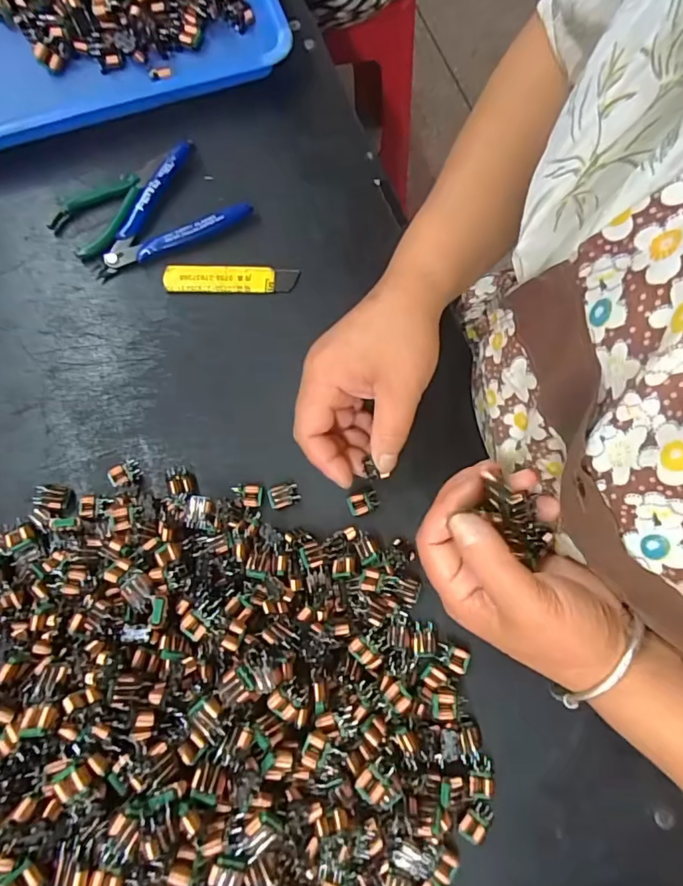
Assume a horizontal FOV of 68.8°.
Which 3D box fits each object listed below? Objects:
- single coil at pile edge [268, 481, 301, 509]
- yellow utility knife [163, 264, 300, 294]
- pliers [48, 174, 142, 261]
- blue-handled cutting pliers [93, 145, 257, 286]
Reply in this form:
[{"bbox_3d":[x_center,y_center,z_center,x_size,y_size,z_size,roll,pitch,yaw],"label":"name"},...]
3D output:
[{"bbox_3d":[-0.038,0.034,0.328,0.020,0.006,0.015,-15,75,-4],"label":"single coil at pile edge"},{"bbox_3d":[-0.081,-0.121,0.367,0.096,0.007,0.020,1,74,0],"label":"yellow utility knife"},{"bbox_3d":[-0.186,-0.176,0.376,0.056,0.010,0.073,33,76,9],"label":"pliers"},{"bbox_3d":[-0.138,-0.173,0.374,0.116,0.017,0.075,-33,77,-9],"label":"blue-handled cutting pliers"}]

